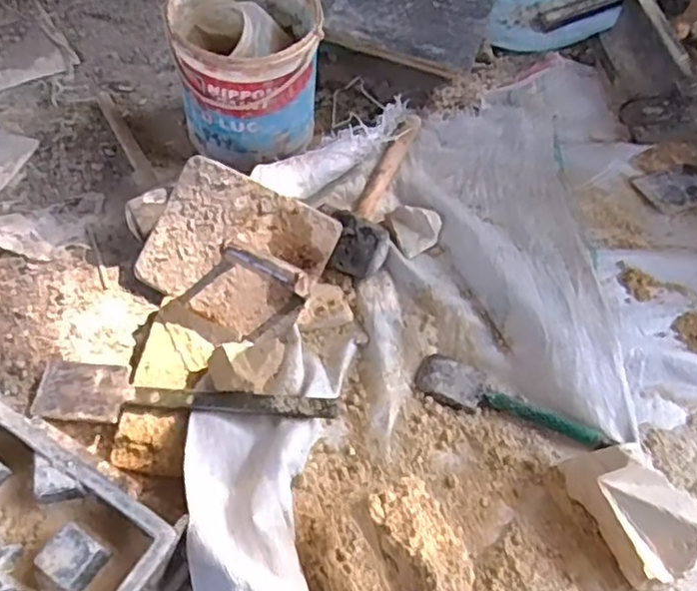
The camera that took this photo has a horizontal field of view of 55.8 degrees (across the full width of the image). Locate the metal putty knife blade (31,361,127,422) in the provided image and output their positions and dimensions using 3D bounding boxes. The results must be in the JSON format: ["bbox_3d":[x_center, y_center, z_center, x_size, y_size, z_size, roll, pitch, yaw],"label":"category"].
[{"bbox_3d":[-0.284,0.100,0.699,0.094,0.007,0.060,5,57,1],"label":"metal putty knife blade"}]

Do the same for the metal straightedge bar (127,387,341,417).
[{"bbox_3d":[-0.118,0.110,0.677,0.217,0.007,0.021,2,63,8],"label":"metal straightedge bar"}]

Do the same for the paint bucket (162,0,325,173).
[{"bbox_3d":[-0.127,-0.287,0.855,0.175,0.188,0.176,0,58,0],"label":"paint bucket"}]

